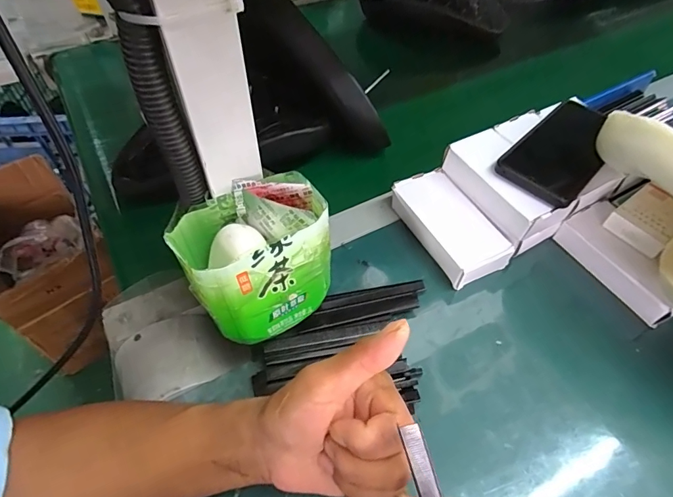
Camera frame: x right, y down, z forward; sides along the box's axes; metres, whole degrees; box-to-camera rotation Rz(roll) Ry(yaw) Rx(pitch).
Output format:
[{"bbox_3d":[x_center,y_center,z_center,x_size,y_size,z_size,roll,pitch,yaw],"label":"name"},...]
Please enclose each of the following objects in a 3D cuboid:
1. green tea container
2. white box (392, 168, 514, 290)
[{"bbox_3d":[-0.060,0.007,0.319,0.109,0.094,0.083,-21,56,-17],"label":"green tea container"},{"bbox_3d":[0.119,-0.026,0.442,0.076,0.033,0.124,-21,56,-16],"label":"white box"}]

